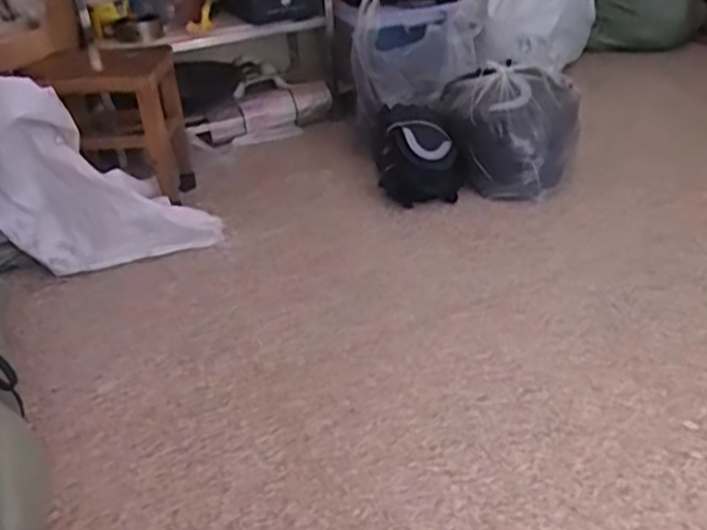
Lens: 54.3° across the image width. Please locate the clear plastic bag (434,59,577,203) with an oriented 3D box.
[{"bbox_3d":[0.359,-0.314,1.608,0.310,0.243,0.261,5,34,15],"label":"clear plastic bag"}]

